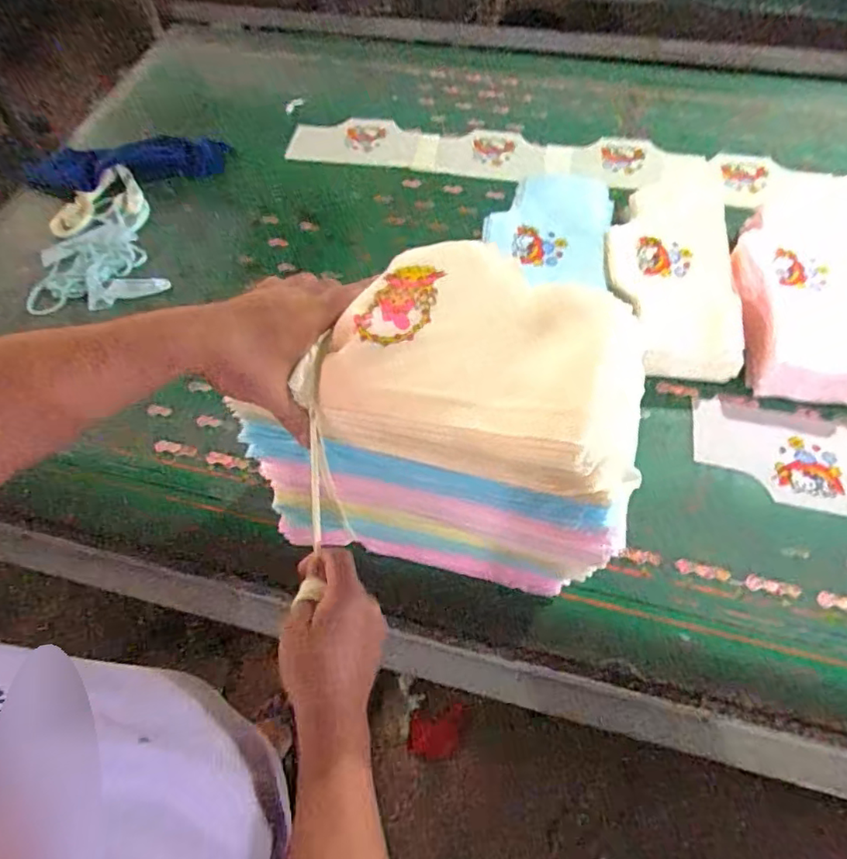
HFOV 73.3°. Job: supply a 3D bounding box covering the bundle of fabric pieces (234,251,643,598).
[{"bbox_3d":[0.008,-0.002,0.544,0.327,0.335,0.175,11,62,10],"label":"bundle of fabric pieces"}]

